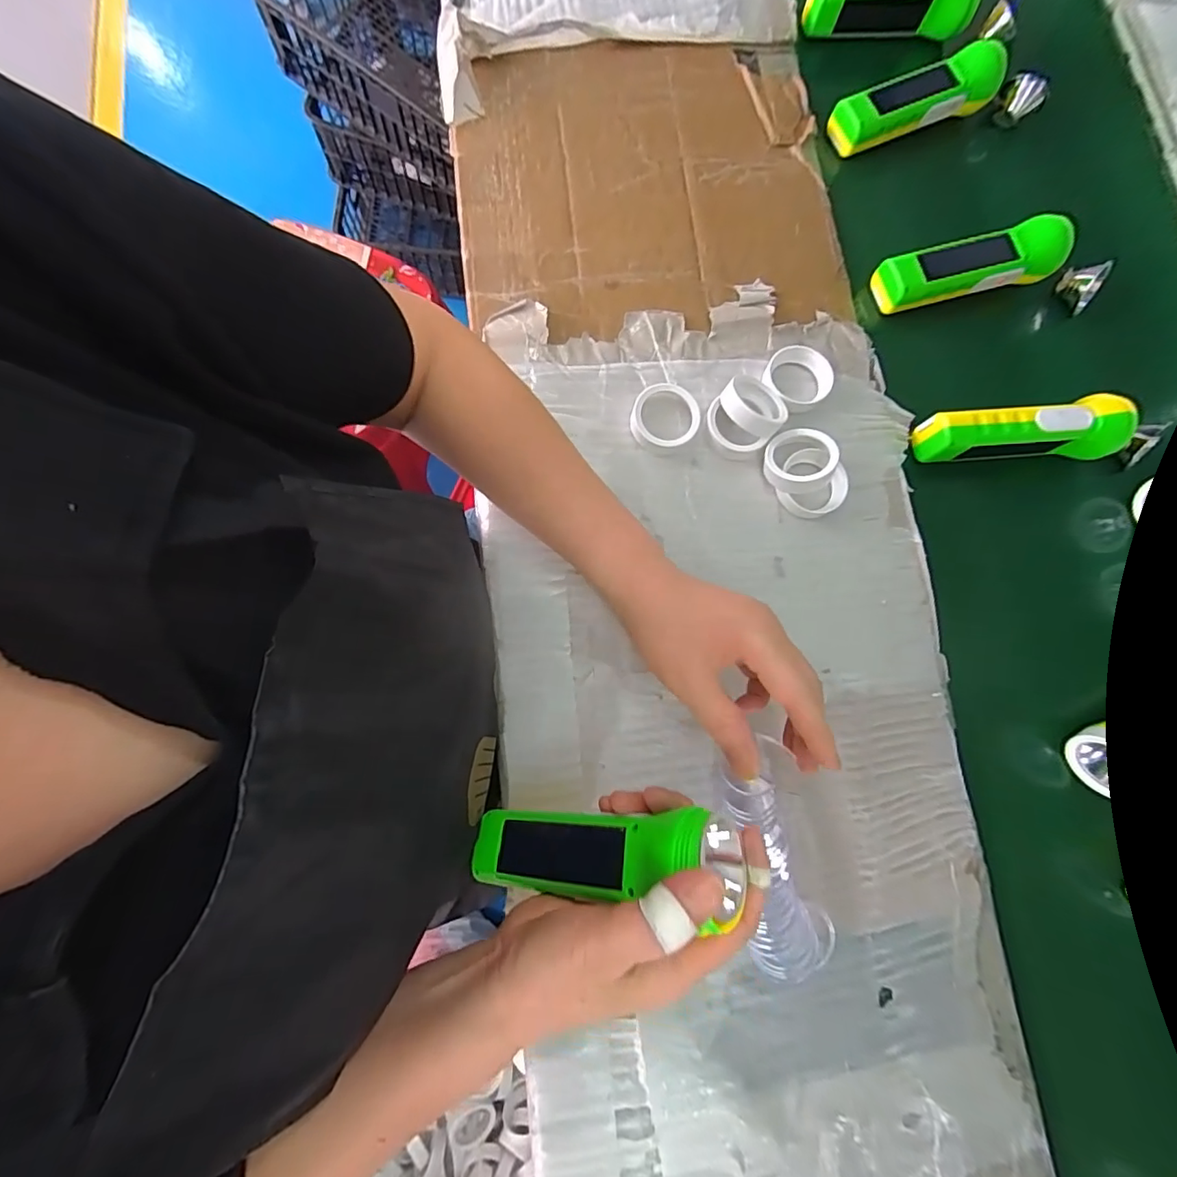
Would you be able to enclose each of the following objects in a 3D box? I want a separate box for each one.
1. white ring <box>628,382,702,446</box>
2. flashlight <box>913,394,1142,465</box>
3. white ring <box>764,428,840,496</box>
[{"bbox_3d":[0.061,-0.137,0.404,0.052,0.015,0.052,0,79,-1],"label":"white ring"},{"bbox_3d":[0.340,-0.127,0.404,0.143,0.041,0.045,1,79,-2],"label":"flashlight"},{"bbox_3d":[0.164,-0.099,0.394,0.051,0.019,0.052,25,73,28],"label":"white ring"}]

